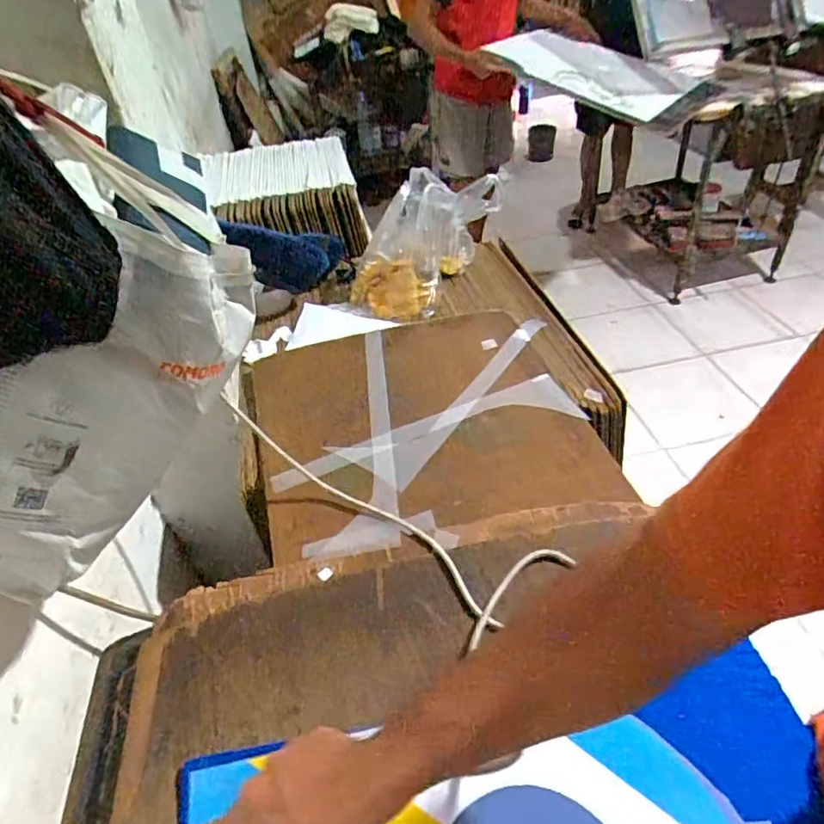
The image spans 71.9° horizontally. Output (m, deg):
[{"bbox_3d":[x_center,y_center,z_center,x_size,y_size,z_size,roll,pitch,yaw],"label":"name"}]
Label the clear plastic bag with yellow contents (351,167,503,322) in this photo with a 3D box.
[{"bbox_3d":[0.008,-0.331,1.083,0.199,0.166,0.311,29,52,32],"label":"clear plastic bag with yellow contents"}]

